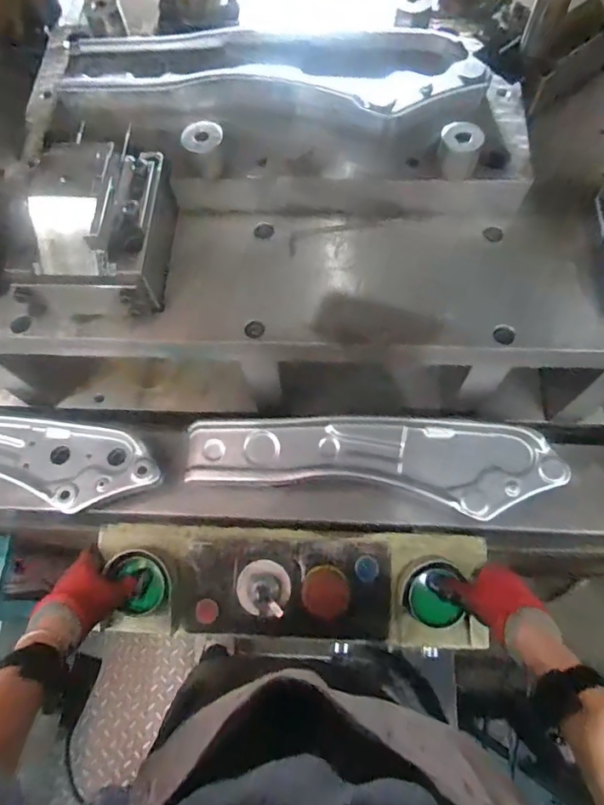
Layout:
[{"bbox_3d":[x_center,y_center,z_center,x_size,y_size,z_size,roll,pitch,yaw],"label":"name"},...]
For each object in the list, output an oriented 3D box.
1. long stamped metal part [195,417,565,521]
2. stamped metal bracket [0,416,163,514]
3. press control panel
[{"bbox_3d":[0.079,0.071,0.631,0.440,0.029,0.108,3,68,3],"label":"long stamped metal part"},{"bbox_3d":[-0.395,0.067,0.687,0.422,0.035,0.106,10,69,6],"label":"stamped metal bracket"},{"bbox_3d":[-0.017,0.239,0.672,0.468,0.103,0.130,2,68,4],"label":"press control panel"}]

